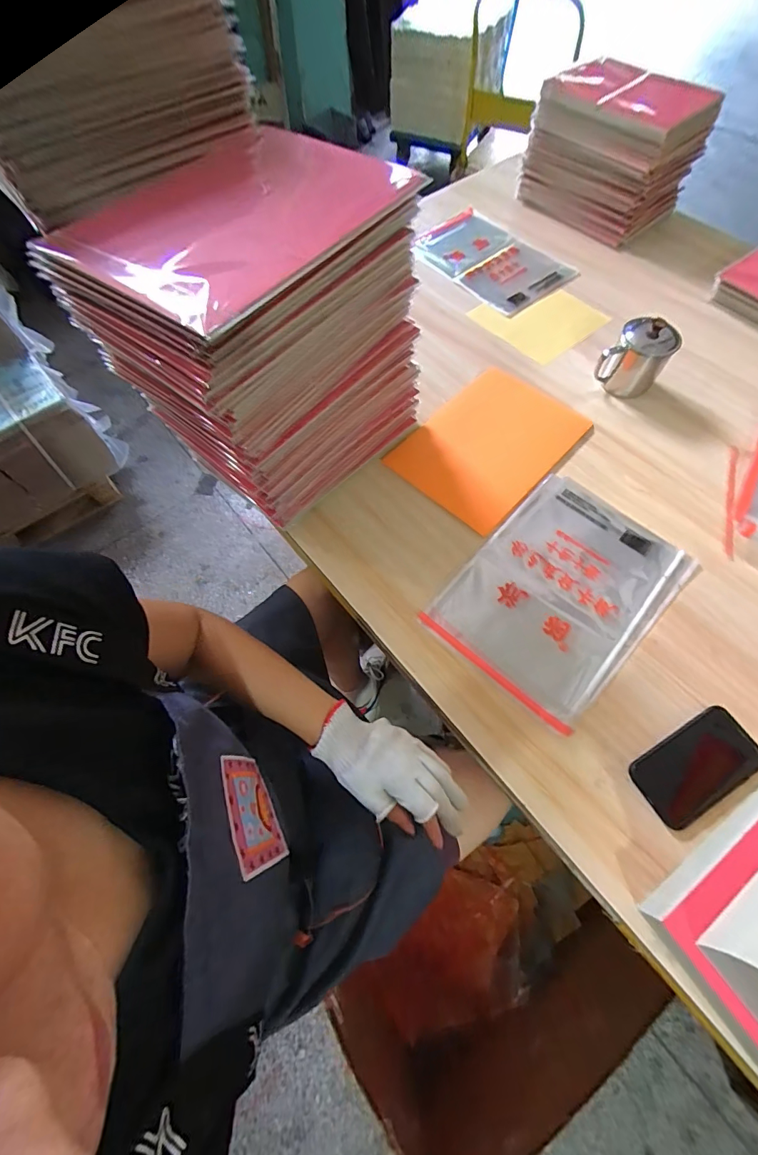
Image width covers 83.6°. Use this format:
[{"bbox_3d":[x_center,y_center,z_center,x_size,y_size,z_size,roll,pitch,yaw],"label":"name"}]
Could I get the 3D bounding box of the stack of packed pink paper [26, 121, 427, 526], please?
[{"bbox_3d":[-0.129,-0.292,0.535,0.245,0.313,0.326,34,71,16],"label":"stack of packed pink paper"}]

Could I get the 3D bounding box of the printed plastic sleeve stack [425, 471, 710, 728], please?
[{"bbox_3d":[0.258,0.016,0.598,0.234,0.009,0.335,40,73,18],"label":"printed plastic sleeve stack"}]

